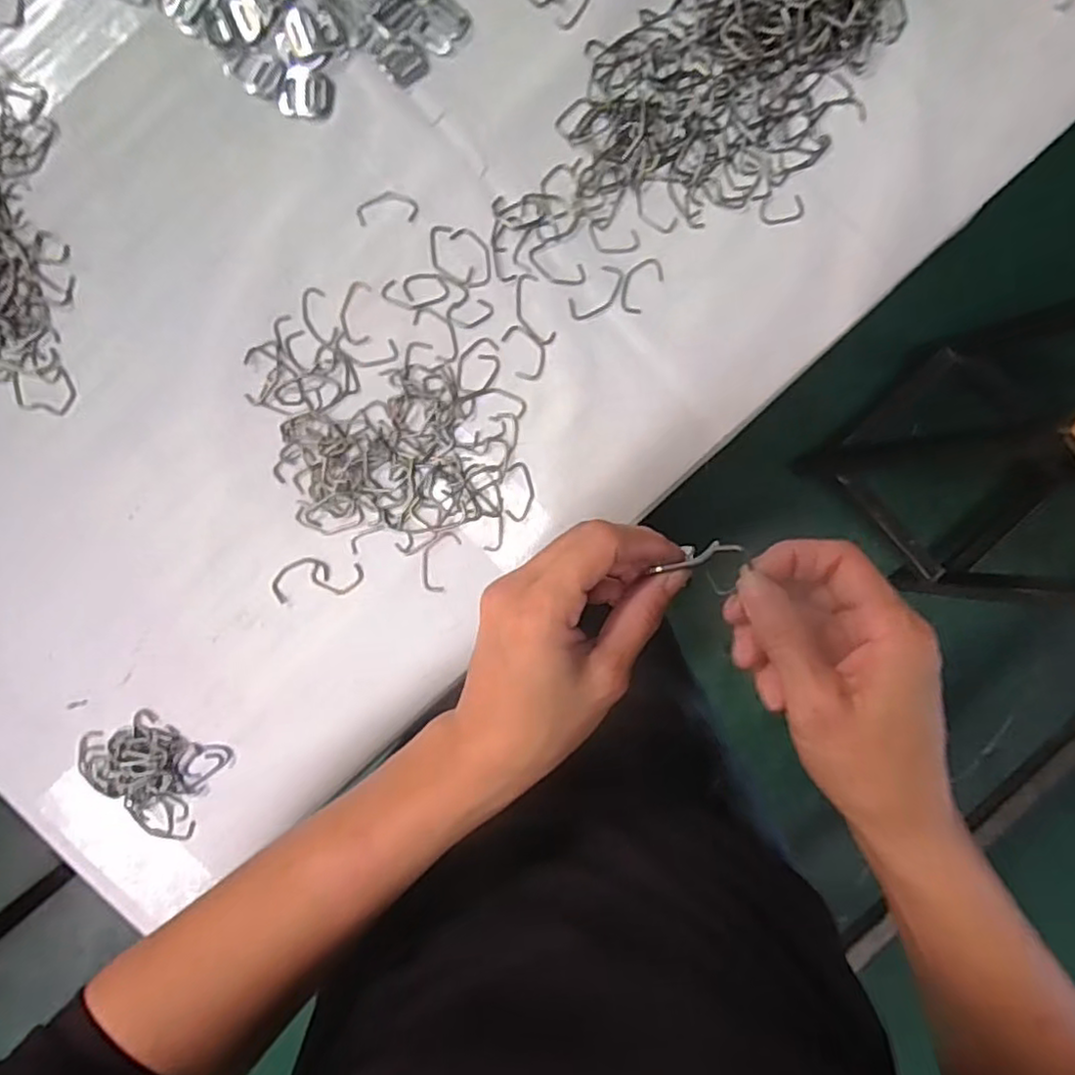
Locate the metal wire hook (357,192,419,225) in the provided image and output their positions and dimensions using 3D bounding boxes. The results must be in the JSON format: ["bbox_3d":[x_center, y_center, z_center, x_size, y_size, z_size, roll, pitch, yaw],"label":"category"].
[{"bbox_3d":[-0.092,-0.203,0.416,0.037,0.004,0.019,-4,94,-2],"label":"metal wire hook"}]

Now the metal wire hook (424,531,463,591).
[{"bbox_3d":[-0.063,0.014,0.430,0.020,0.004,0.039,22,93,-3],"label":"metal wire hook"}]

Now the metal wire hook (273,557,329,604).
[{"bbox_3d":[-0.150,0.025,0.425,0.037,0.004,0.020,-28,94,0],"label":"metal wire hook"}]

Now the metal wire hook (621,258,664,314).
[{"bbox_3d":[0.064,-0.158,0.424,0.021,0.004,0.036,35,92,-4],"label":"metal wire hook"}]

